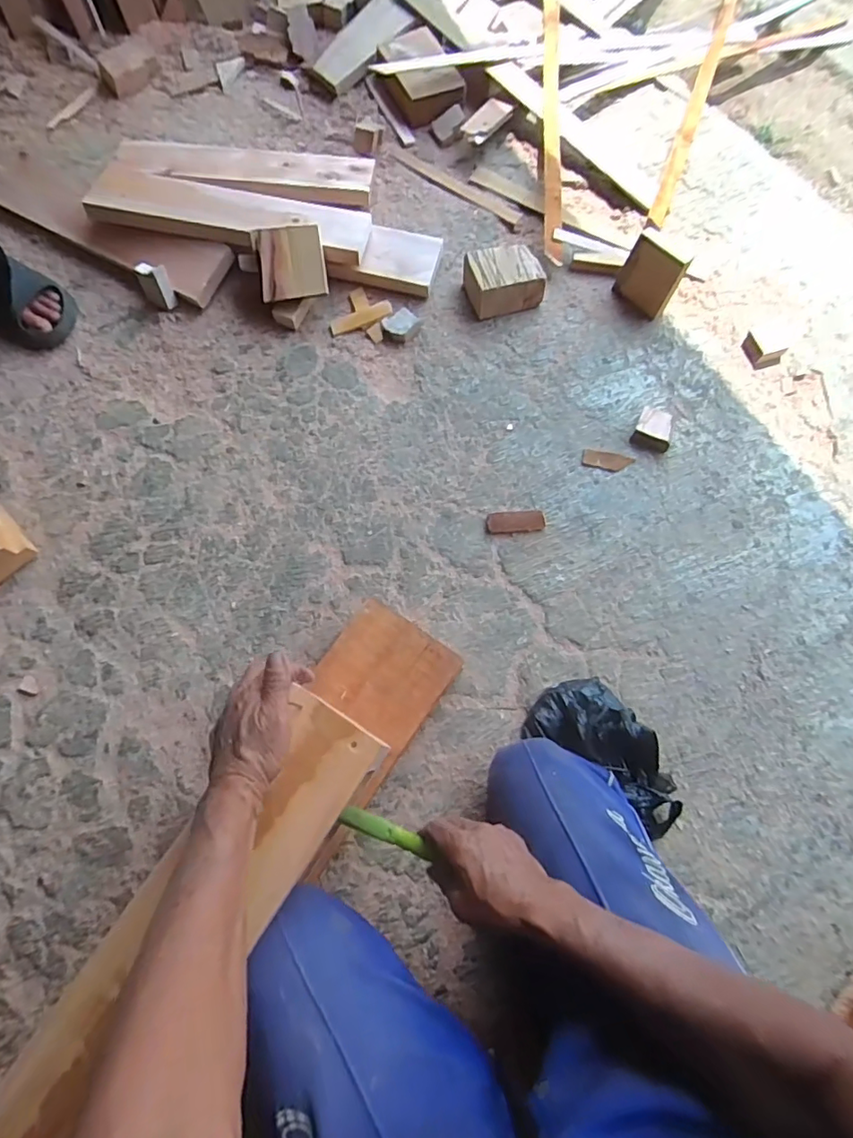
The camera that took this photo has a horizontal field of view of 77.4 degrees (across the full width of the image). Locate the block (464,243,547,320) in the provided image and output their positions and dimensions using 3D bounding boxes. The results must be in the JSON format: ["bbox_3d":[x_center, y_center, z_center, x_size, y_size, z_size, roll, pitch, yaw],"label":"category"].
[{"bbox_3d":[0.135,-0.512,0.947,0.127,0.069,0.115,-15,73,-7],"label":"block"}]

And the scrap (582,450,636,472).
[{"bbox_3d":[0.293,-0.174,0.858,0.079,0.009,0.031,13,72,2],"label":"scrap"}]

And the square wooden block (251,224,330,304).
[{"bbox_3d":[-0.225,-0.508,0.888,0.109,0.017,0.105,-8,116,-4],"label":"square wooden block"}]

